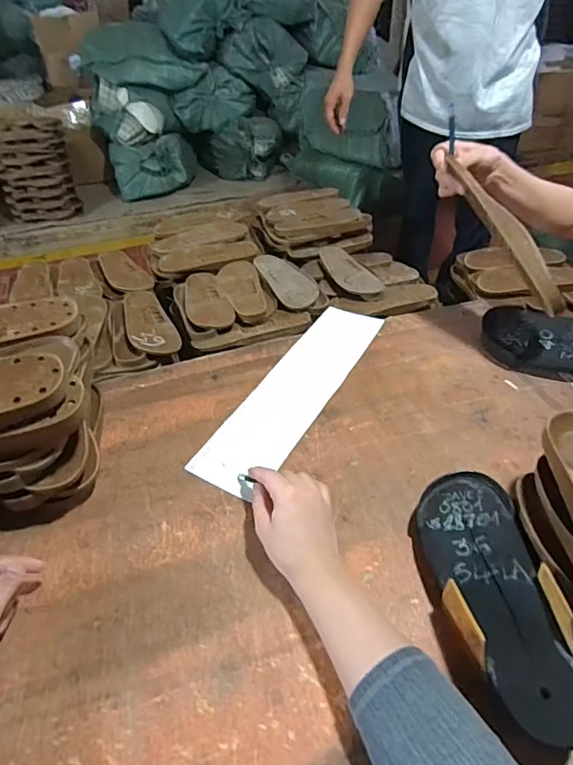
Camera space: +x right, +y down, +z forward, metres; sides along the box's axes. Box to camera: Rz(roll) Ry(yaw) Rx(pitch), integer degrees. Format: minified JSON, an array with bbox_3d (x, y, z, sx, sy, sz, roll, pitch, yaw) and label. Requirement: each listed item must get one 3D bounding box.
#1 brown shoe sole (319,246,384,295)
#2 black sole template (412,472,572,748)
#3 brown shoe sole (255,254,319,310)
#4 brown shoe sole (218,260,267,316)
[{"bbox_3d":[0.146,-0.290,1.225,0.096,0.032,0.268,-19,43,-18],"label":"brown shoe sole"},{"bbox_3d":[0.183,0.174,0.429,0.097,0.031,0.237,-7,38,1],"label":"black sole template"},{"bbox_3d":[-0.006,-0.259,1.161,0.111,0.029,0.273,-16,43,-15],"label":"brown shoe sole"},{"bbox_3d":[-0.107,-0.231,1.134,0.091,0.025,0.262,-9,41,-7],"label":"brown shoe sole"}]

